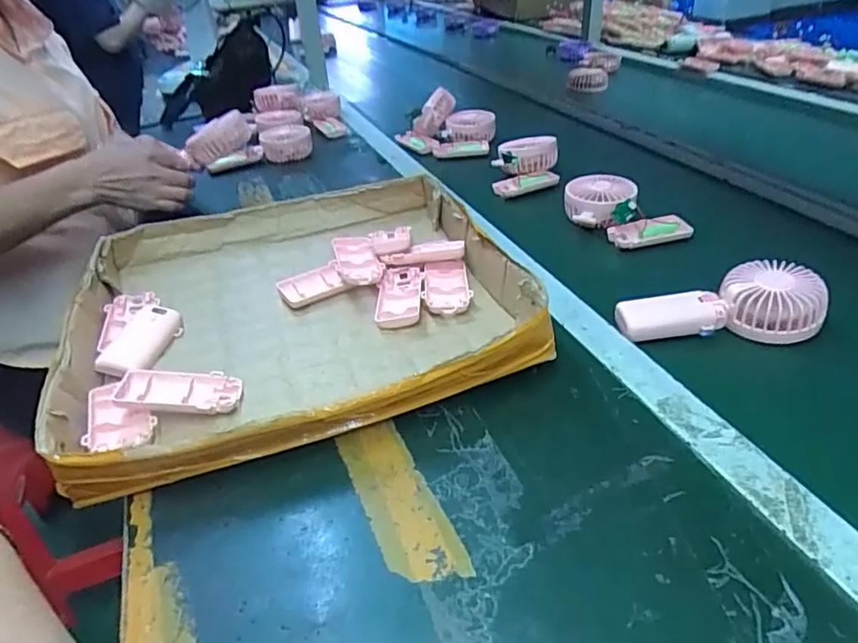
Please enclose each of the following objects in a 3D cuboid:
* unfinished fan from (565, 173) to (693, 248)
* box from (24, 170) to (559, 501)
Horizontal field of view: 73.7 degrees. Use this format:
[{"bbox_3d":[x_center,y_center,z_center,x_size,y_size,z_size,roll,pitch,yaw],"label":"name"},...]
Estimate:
[{"bbox_3d":[0.236,-0.137,0.713,0.081,0.043,0.154,-23,39,-25],"label":"unfinished fan"},{"bbox_3d":[-0.131,-0.024,0.575,0.402,0.057,0.392,-13,36,-13],"label":"box"}]

